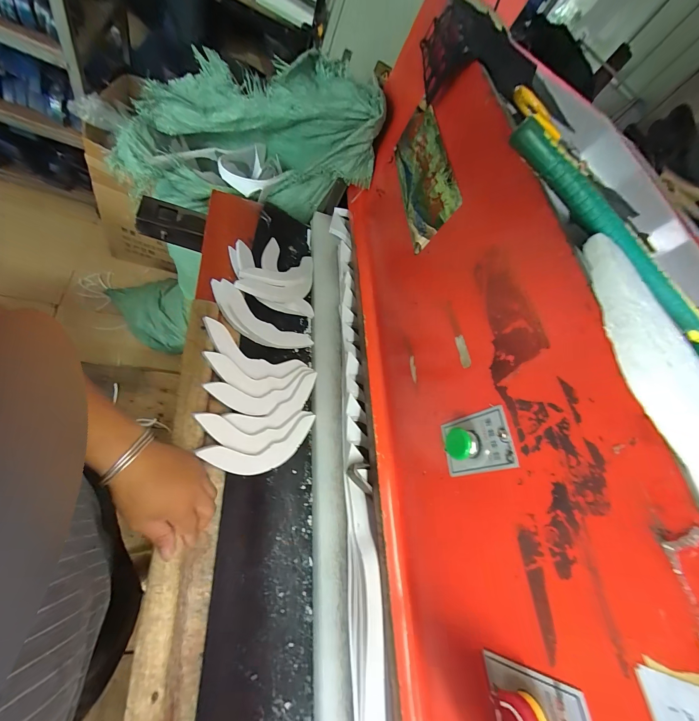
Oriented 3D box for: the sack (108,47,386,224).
[{"bbox_3d":[-0.207,-0.467,0.675,0.541,0.204,0.243,2,70,1],"label":"sack"}]

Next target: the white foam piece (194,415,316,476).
[{"bbox_3d":[-0.129,0.137,0.469,0.189,0.029,0.055,-8,64,-45],"label":"white foam piece"}]

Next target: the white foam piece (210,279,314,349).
[{"bbox_3d":[-0.163,-0.068,0.553,0.199,0.027,0.067,34,71,-20],"label":"white foam piece"}]

